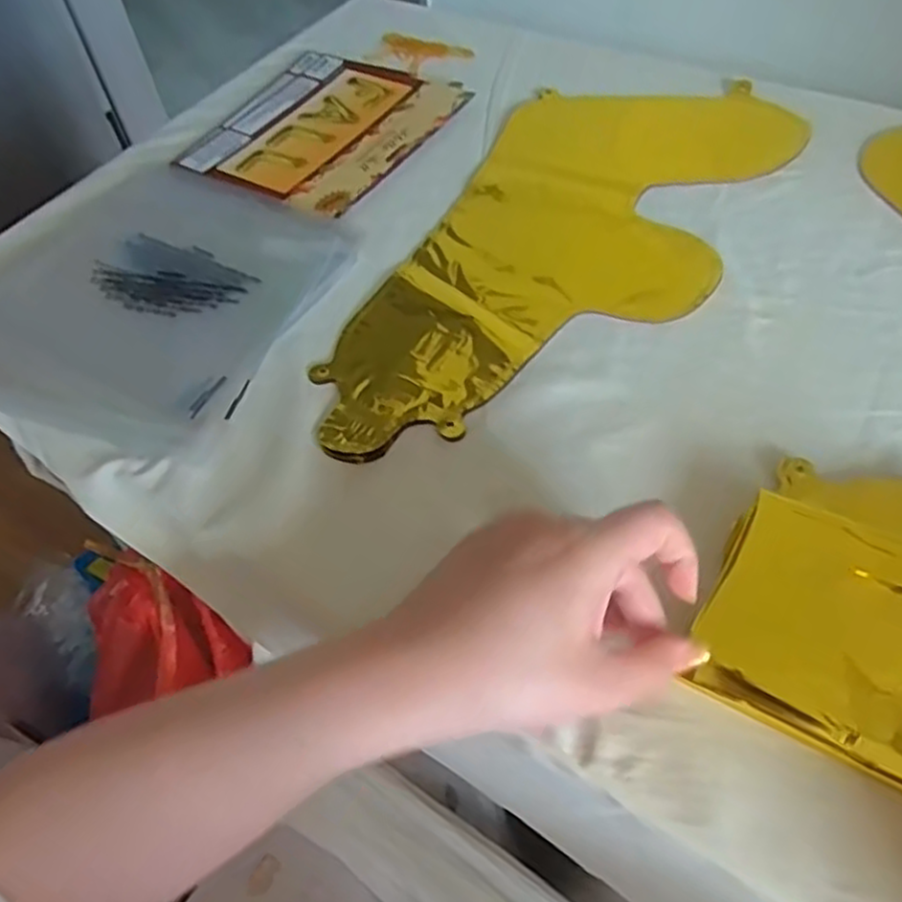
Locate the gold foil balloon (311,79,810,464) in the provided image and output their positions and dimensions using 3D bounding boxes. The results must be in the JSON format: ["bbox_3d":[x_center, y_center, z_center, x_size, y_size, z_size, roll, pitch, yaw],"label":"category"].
[{"bbox_3d":[0.072,-0.138,0.509,0.195,0.023,0.409,25,58,23],"label":"gold foil balloon"}]

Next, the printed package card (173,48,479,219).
[{"bbox_3d":[-0.106,-0.267,0.625,0.175,0.006,0.193,24,57,22],"label":"printed package card"}]

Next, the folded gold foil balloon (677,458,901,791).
[{"bbox_3d":[0.191,0.057,0.333,0.123,0.033,0.156,25,58,23],"label":"folded gold foil balloon"}]

